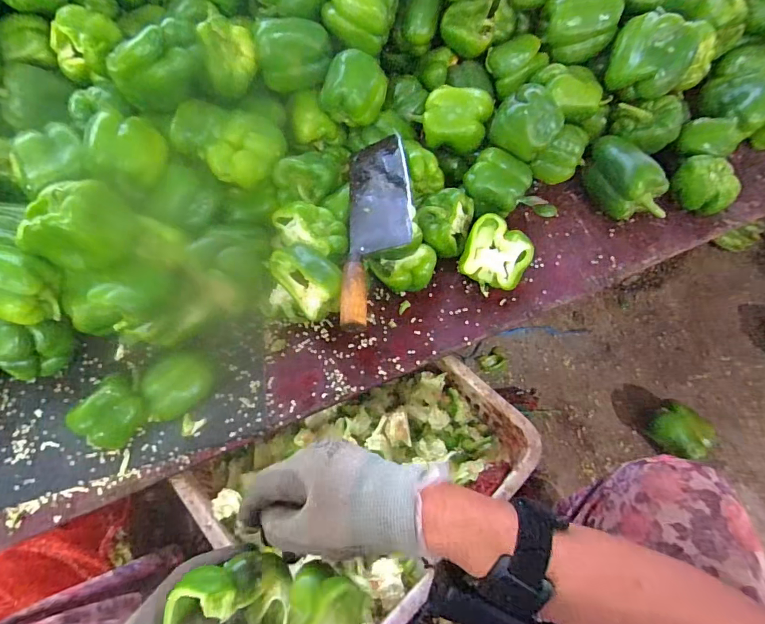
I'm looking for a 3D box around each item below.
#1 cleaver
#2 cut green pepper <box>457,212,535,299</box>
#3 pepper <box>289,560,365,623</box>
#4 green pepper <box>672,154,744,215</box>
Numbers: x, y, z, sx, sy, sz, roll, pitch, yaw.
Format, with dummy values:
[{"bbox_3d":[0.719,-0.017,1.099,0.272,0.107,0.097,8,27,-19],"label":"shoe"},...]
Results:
[{"bbox_3d":[-0.005,-0.111,0.555,0.091,0.023,0.273,-13,62,26],"label":"cleaver"},{"bbox_3d":[0.150,-0.071,0.586,0.085,0.067,0.082,-2,60,3],"label":"cut green pepper"},{"bbox_3d":[-0.039,0.199,0.272,0.048,0.032,0.067,11,62,10],"label":"pepper"},{"bbox_3d":[0.465,-0.179,0.631,0.072,0.062,0.074,-9,60,-1],"label":"green pepper"}]

